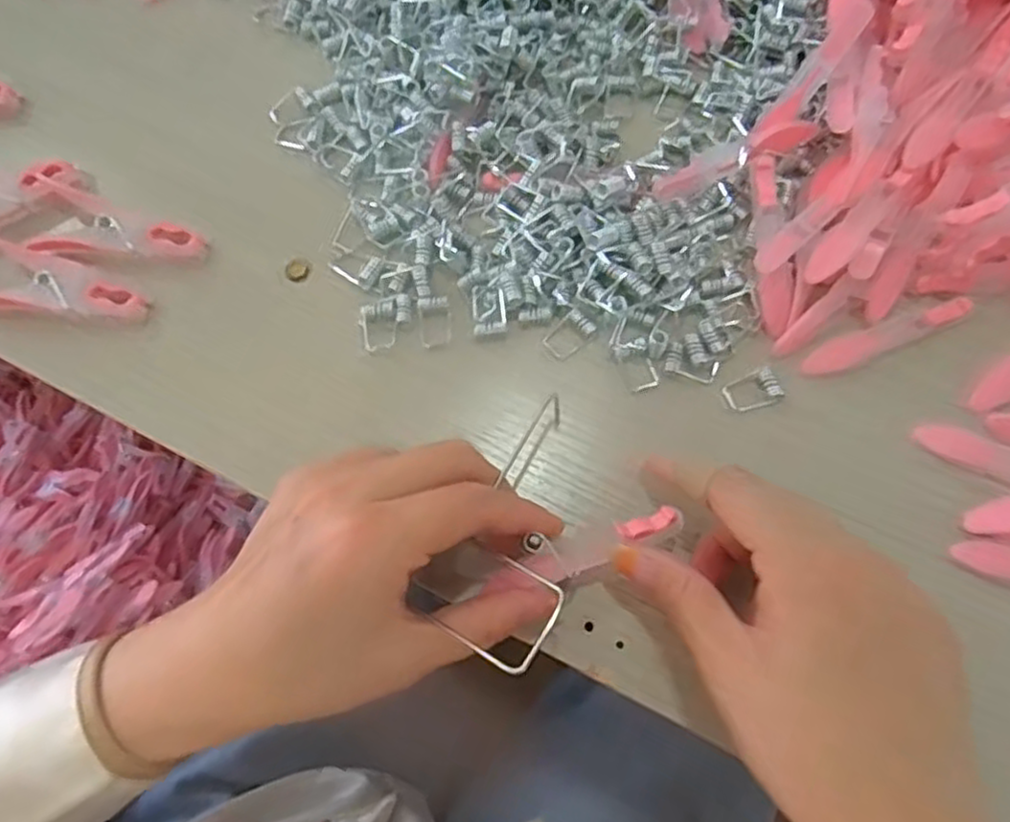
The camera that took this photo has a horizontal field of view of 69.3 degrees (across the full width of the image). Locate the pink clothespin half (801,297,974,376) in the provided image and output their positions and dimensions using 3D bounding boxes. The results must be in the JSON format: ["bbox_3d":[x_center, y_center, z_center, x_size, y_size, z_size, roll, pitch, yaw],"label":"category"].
[{"bbox_3d":[0.164,-0.033,0.312,0.080,0.004,0.013,-21,73,-7],"label":"pink clothespin half"}]

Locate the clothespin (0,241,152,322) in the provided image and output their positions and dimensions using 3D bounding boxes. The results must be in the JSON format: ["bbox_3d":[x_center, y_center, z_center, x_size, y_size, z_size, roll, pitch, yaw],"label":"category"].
[{"bbox_3d":[-0.193,-0.052,0.315,0.073,0.008,0.032,12,72,4],"label":"clothespin"}]

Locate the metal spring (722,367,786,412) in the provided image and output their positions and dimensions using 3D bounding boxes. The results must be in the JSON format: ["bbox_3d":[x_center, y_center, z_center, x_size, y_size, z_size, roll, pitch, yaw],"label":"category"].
[{"bbox_3d":[0.105,-0.008,0.306,0.022,0.004,0.016,-22,73,-7],"label":"metal spring"}]

